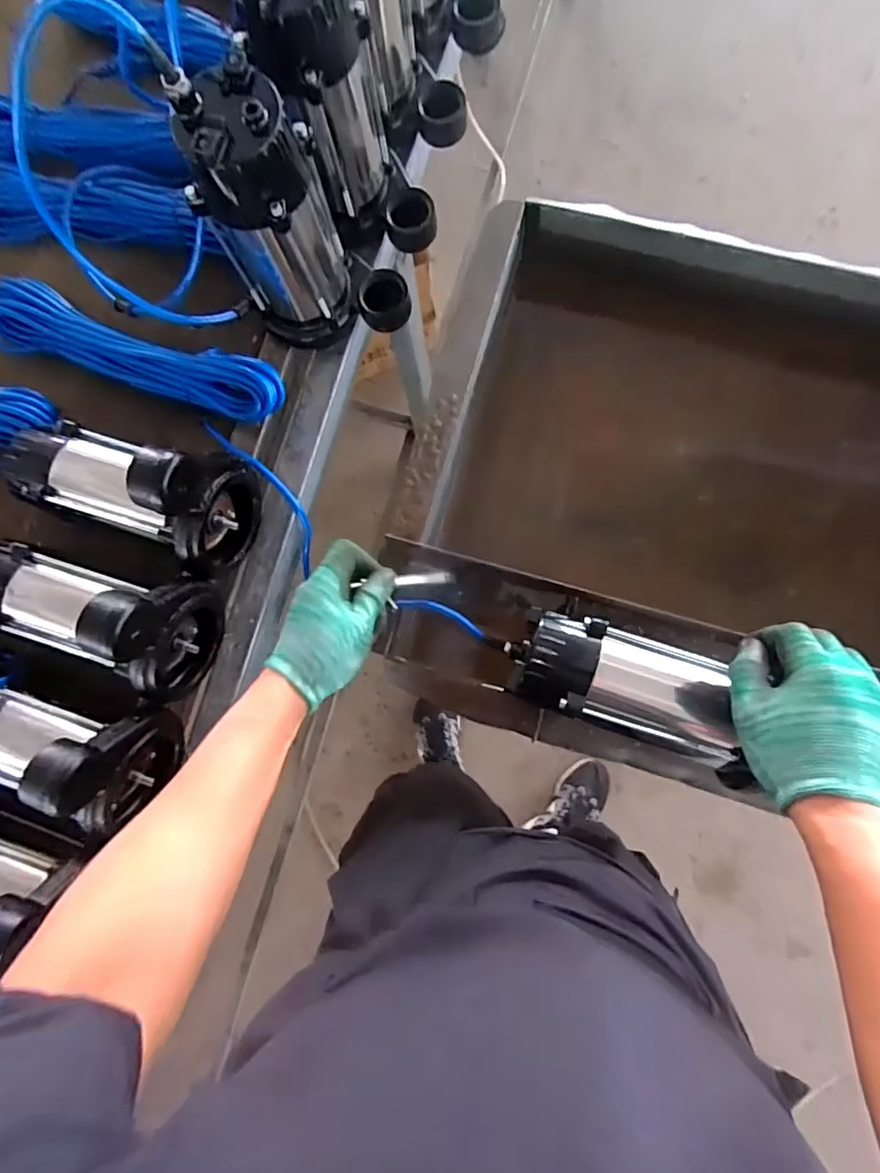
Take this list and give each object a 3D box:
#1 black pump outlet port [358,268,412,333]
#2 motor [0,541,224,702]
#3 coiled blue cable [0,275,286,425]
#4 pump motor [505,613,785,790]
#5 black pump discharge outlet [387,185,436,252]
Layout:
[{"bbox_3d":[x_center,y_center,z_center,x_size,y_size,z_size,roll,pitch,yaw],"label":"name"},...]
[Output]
[{"bbox_3d":[-0.061,-0.315,0.623,0.057,0.036,0.053,-1,83,4],"label":"black pump outlet port"},{"bbox_3d":[-0.350,0.015,0.536,0.232,0.156,0.116,19,84,6],"label":"motor"},{"bbox_3d":[-0.348,-0.262,0.635,0.376,0.041,0.084,18,84,6],"label":"coiled blue cable"},{"bbox_3d":[0.184,0.093,0.515,0.232,0.096,0.092,23,85,7],"label":"pump motor"},{"bbox_3d":[-0.031,-0.406,0.631,0.055,0.035,0.050,-1,83,4],"label":"black pump discharge outlet"}]

